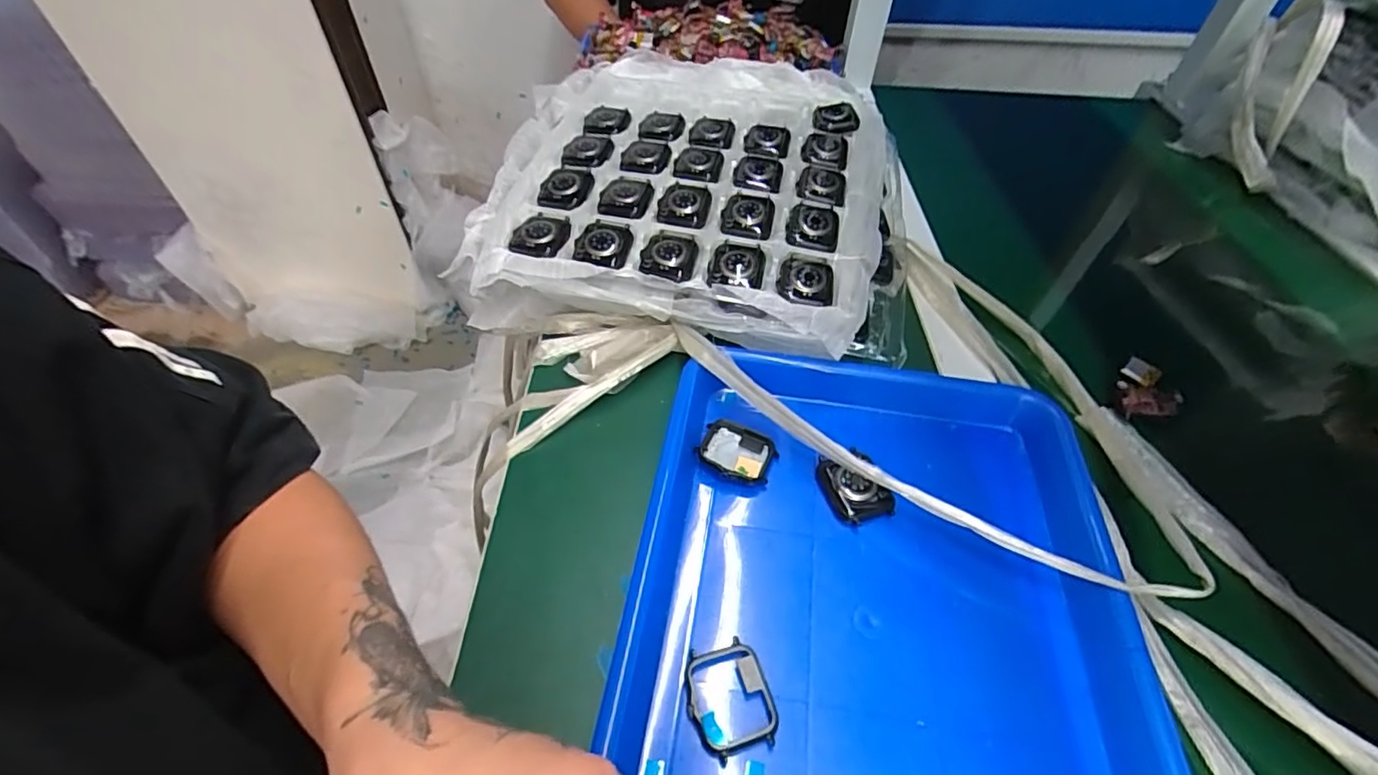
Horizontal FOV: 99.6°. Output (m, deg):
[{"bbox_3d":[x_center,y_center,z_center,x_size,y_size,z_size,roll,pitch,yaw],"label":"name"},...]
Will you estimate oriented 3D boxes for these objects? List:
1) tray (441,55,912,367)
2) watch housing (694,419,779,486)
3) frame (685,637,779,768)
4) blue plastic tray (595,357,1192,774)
[{"bbox_3d":[0.013,-0.178,0.516,0.338,0.075,0.354,8,50,7],"label":"tray"},{"bbox_3d":[0.031,0.041,0.370,0.047,0.010,0.038,15,51,13],"label":"watch housing"},{"bbox_3d":[0.020,0.150,0.281,0.039,0.009,0.048,-12,50,-10],"label":"frame"},{"bbox_3d":[0.098,0.119,0.296,0.253,0.032,0.320,7,50,6],"label":"blue plastic tray"}]

